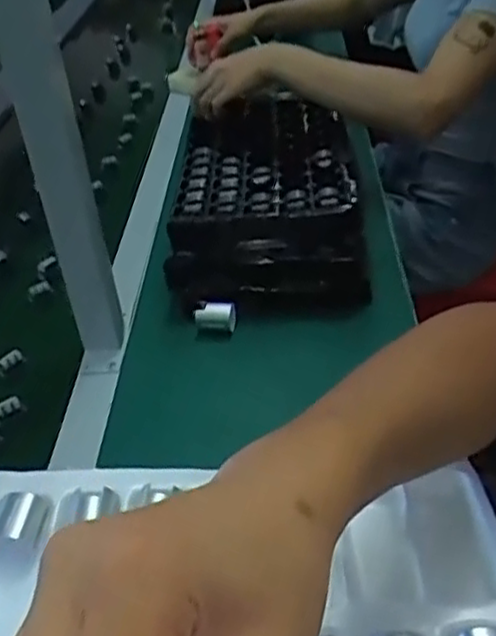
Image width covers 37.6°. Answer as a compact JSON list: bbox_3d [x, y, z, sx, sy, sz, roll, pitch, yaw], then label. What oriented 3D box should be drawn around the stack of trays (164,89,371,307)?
[{"bbox_3d":[0.026,-0.168,0.917,0.214,0.094,0.427,-2,35,4],"label":"stack of trays"}]

